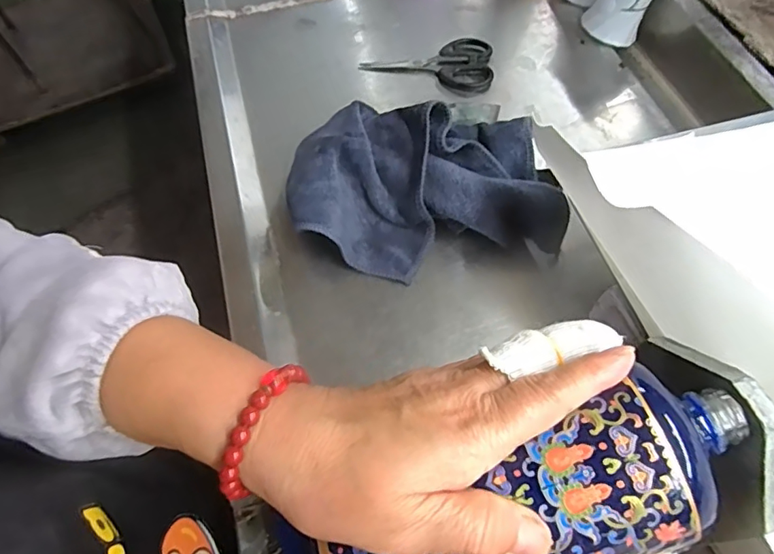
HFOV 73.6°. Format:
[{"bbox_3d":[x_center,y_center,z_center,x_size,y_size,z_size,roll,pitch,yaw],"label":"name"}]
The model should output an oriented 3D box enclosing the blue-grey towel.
[{"bbox_3d":[0.031,-0.079,0.420,0.221,0.065,0.152,2,59,4],"label":"blue-grey towel"}]

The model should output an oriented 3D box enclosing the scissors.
[{"bbox_3d":[0.045,-0.227,0.541,0.133,0.013,0.067,15,61,12],"label":"scissors"}]

